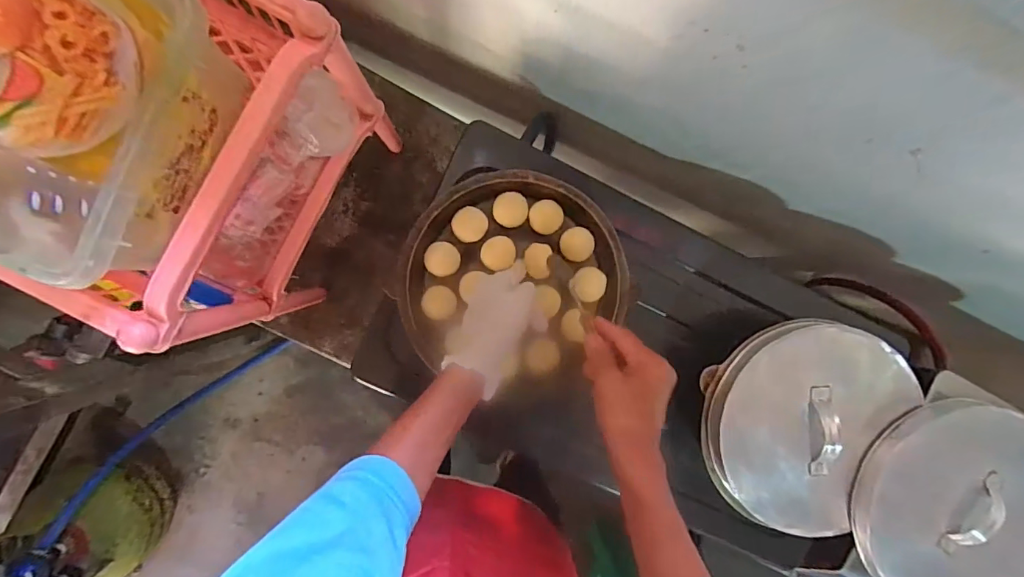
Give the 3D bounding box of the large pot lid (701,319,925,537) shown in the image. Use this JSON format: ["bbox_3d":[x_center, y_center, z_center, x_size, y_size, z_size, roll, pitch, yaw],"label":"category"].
[{"bbox_3d":[0.353,0.166,0.572,0.217,0.043,0.251,26,91,-5],"label":"large pot lid"}]

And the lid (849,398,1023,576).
[{"bbox_3d":[0.552,0.264,0.562,0.264,0.039,0.247,0,91,-6],"label":"lid"}]

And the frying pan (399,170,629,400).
[{"bbox_3d":[0.001,-0.007,0.563,0.252,0.049,0.247,0,91,-6],"label":"frying pan"}]

